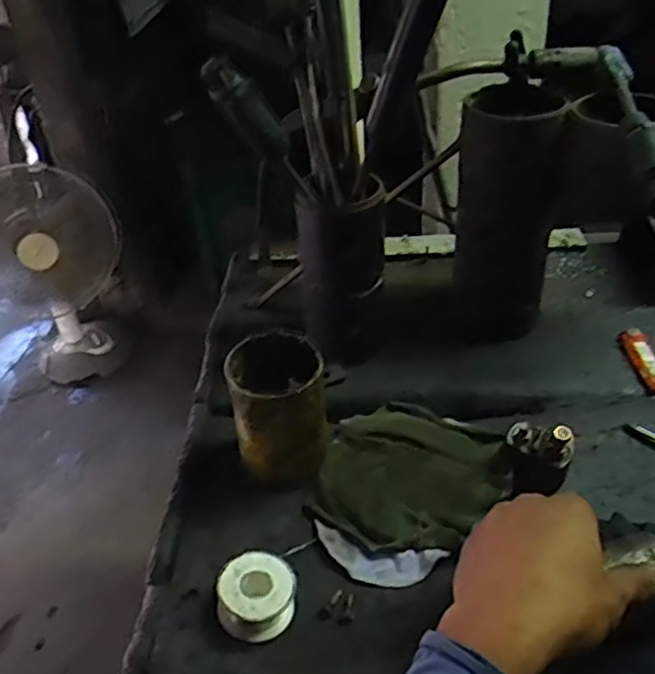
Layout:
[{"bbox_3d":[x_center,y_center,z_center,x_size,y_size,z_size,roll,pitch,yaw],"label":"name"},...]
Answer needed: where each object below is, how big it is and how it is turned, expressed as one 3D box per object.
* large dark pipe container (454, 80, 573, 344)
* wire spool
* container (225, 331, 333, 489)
[{"bbox_3d":[0.161,-0.105,0.634,0.082,0.216,0.080,2,37,10],"label":"large dark pipe container"},{"bbox_3d":[-0.048,0.179,0.480,0.052,0.032,0.050,-3,37,3],"label":"wire spool"},{"bbox_3d":[-0.035,0.059,0.550,0.073,0.104,0.074,-7,37,-2],"label":"container"}]

